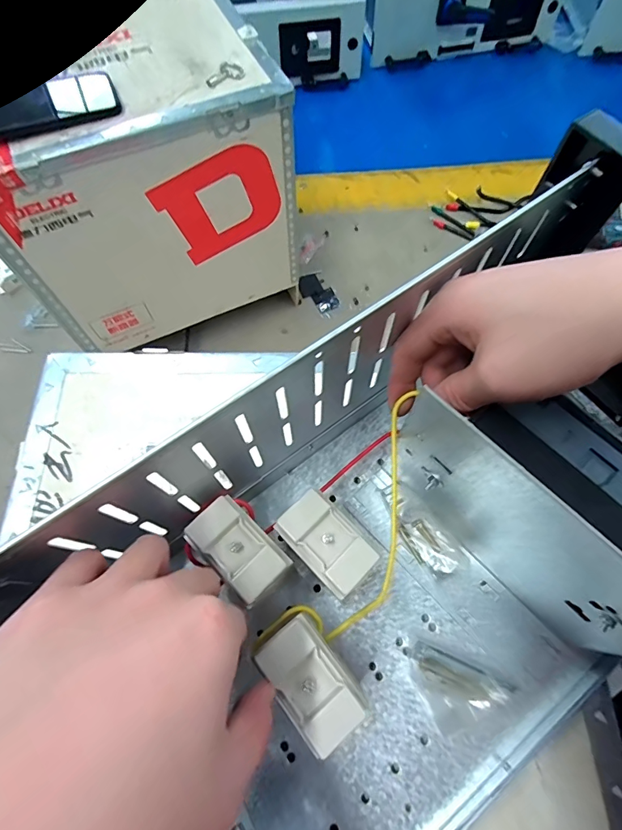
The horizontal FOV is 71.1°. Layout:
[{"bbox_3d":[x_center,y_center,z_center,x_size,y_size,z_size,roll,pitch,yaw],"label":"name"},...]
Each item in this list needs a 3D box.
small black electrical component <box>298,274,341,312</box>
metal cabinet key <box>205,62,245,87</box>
[{"bbox_3d":[0.016,-0.282,1.013,0.064,0.020,0.114,-38,71,-14],"label":"small black electrical component"},{"bbox_3d":[-0.117,-0.455,0.580,0.054,0.006,0.034,-28,69,-11],"label":"metal cabinet key"}]

